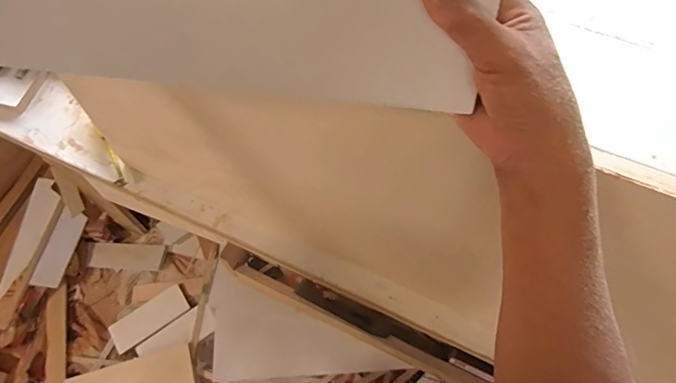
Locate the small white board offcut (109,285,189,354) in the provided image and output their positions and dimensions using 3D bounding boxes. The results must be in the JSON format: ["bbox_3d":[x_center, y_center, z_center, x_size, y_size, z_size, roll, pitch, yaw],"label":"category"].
[{"bbox_3d":[-0.555,0.371,1.339,0.225,0.010,0.092,-34,63,-10],"label":"small white board offcut"}]

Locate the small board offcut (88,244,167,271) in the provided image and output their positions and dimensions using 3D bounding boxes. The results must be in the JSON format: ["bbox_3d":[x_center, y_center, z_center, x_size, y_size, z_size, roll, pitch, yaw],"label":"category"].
[{"bbox_3d":[-0.658,0.202,1.430,0.226,0.018,0.077,3,63,2],"label":"small board offcut"}]

